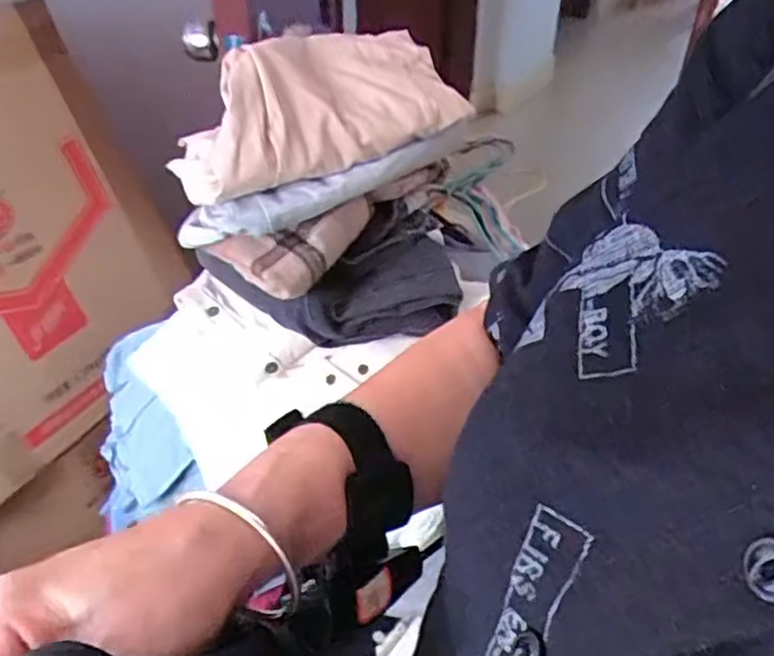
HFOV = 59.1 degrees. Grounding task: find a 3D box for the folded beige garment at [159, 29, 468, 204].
[{"bbox_3d":[-0.064,-0.202,0.619,0.245,0.091,0.133,-24,45,-24],"label":"folded beige garment"}]

